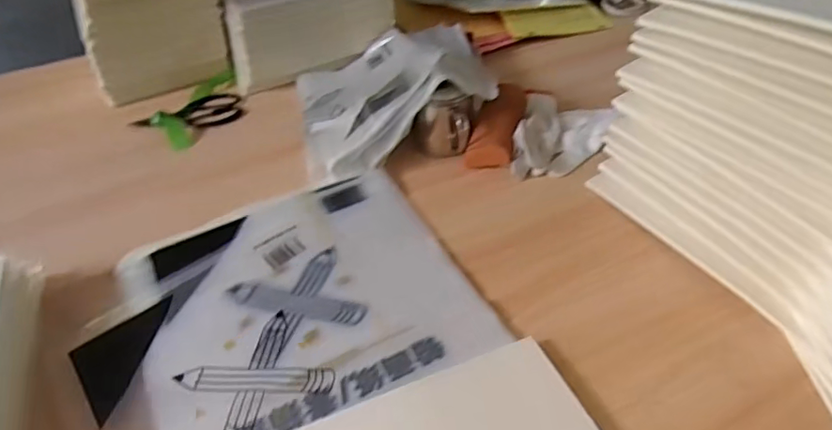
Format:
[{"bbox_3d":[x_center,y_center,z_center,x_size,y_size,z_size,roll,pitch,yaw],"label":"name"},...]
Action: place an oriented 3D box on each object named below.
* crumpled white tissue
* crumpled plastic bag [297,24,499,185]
[{"bbox_3d":[0.204,-0.113,0.787,0.118,0.034,0.179,8,44,16],"label":"crumpled white tissue"},{"bbox_3d":[-0.036,-0.212,0.844,0.283,0.104,0.317,-12,42,-6],"label":"crumpled plastic bag"}]

